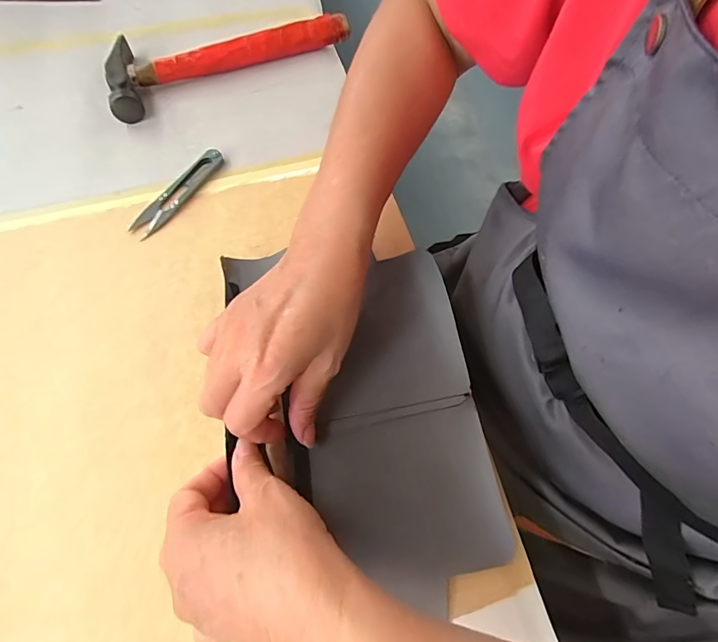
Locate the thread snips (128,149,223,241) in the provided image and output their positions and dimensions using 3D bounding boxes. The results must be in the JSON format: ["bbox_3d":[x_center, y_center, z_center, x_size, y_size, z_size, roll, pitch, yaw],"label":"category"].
[{"bbox_3d":[-0.159,-0.115,0.375,0.024,0.009,0.102,34,70,12],"label":"thread snips"}]

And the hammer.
[{"bbox_3d":[-0.143,-0.290,0.444,0.250,0.027,0.095,-28,70,-13],"label":"hammer"}]

